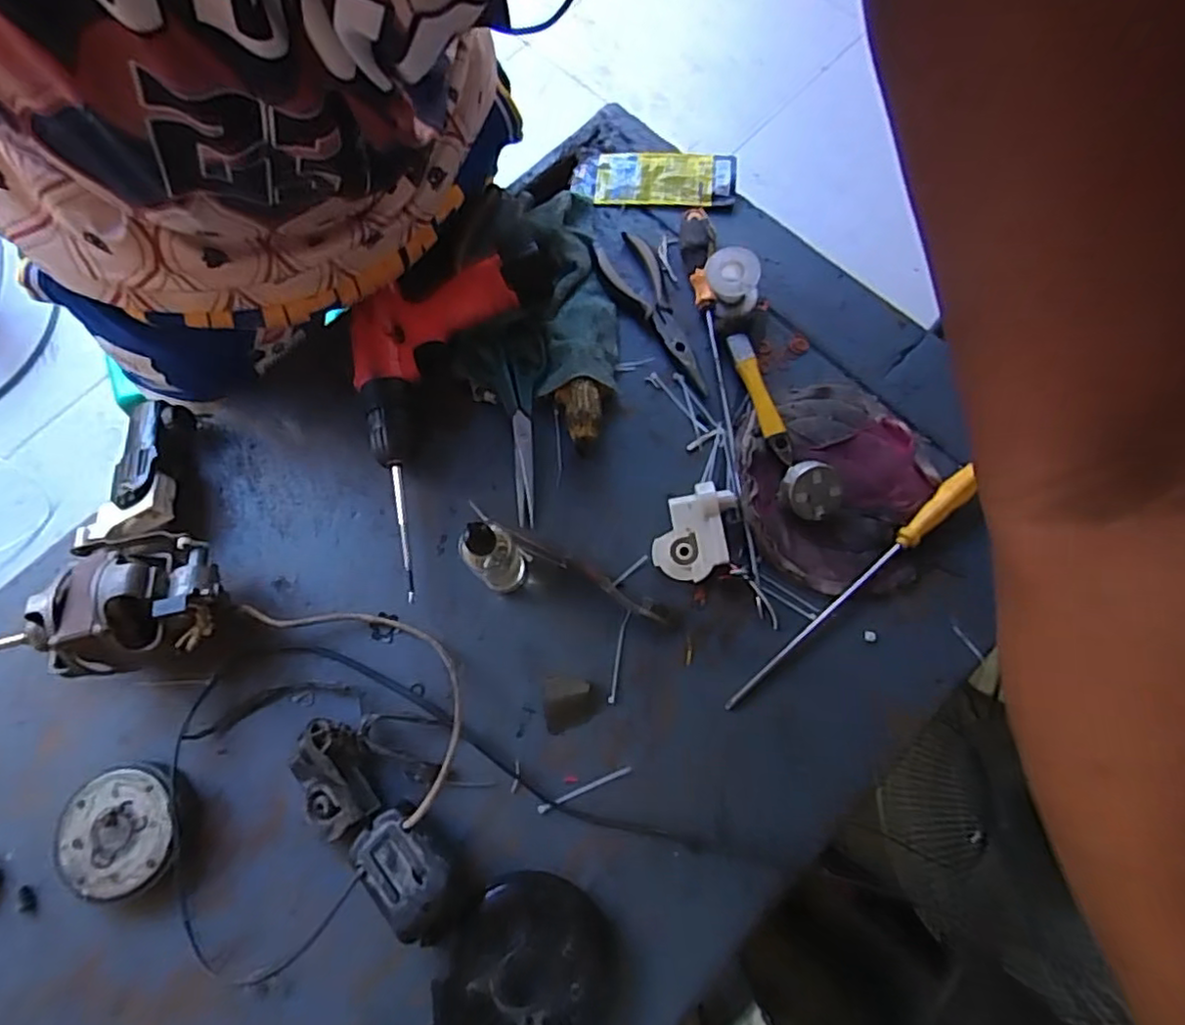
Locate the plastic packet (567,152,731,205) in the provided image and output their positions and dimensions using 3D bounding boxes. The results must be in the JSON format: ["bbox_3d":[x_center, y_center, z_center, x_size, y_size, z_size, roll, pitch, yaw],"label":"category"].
[{"bbox_3d":[0.064,-0.353,0.678,0.167,0.017,0.067,7,73,4],"label":"plastic packet"}]

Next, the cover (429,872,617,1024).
[{"bbox_3d":[-0.045,0.339,0.466,0.120,0.023,0.127,25,75,9],"label":"cover"}]

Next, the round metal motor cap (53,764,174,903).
[{"bbox_3d":[-0.368,0.248,0.502,0.091,0.023,0.090,0,72,2],"label":"round metal motor cap"}]

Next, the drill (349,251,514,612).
[{"bbox_3d":[-0.123,-0.090,0.577,0.159,0.057,0.288,-16,73,-3],"label":"drill"}]

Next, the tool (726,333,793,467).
[{"bbox_3d":[0.153,-0.104,0.588,0.019,0.021,0.134,-16,73,-3],"label":"tool"}]

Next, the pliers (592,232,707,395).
[{"bbox_3d":[0.069,-0.200,0.626,0.057,0.012,0.181,-32,74,-8],"label":"pliers"}]

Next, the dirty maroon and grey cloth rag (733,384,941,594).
[{"bbox_3d":[0.214,-0.030,0.559,0.167,0.033,0.192,-1,72,1],"label":"dirty maroon and grey cloth rag"}]

